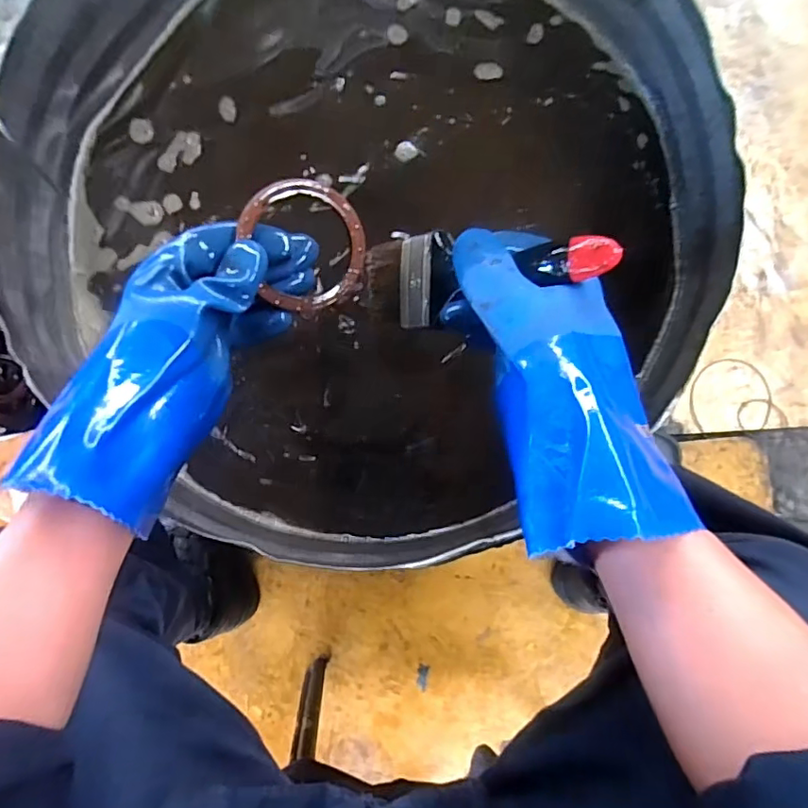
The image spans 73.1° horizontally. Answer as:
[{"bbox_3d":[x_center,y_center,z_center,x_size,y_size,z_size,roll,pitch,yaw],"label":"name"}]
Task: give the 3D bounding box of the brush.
[{"bbox_3d":[0.043,-0.089,0.375,0.210,0.020,0.065,4,83,44],"label":"brush"}]

